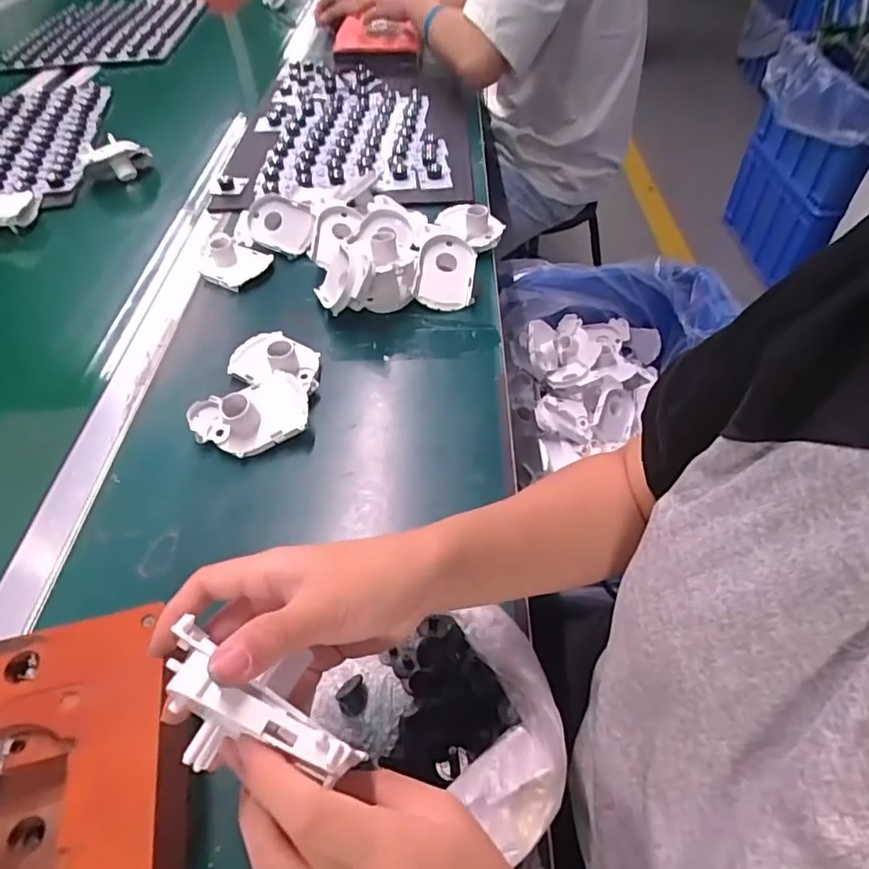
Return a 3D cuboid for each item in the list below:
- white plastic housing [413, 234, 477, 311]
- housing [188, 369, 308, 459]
[{"bbox_3d":[0.012,-0.180,0.628,0.066,0.013,0.087,6,77,-11],"label":"white plastic housing"},{"bbox_3d":[-0.159,-0.018,0.505,0.108,0.036,0.071,-23,55,-18],"label":"housing"}]

